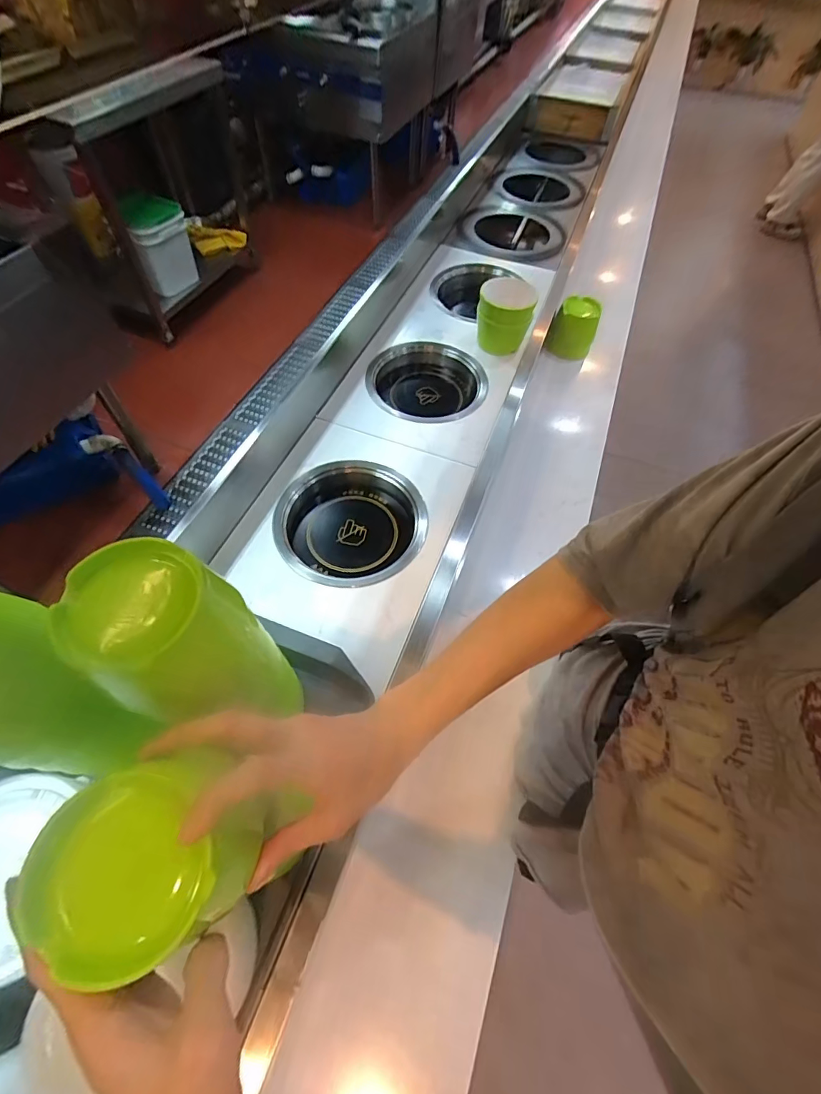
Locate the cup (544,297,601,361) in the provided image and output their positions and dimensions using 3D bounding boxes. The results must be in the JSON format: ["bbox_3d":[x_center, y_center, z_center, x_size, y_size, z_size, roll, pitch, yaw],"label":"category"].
[{"bbox_3d":[0.381,-0.506,1.038,0.094,0.111,0.107,21,60,10],"label":"cup"}]

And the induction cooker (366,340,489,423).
[{"bbox_3d":[0.036,-0.315,0.868,0.214,0.077,0.221,13,59,5],"label":"induction cooker"}]

